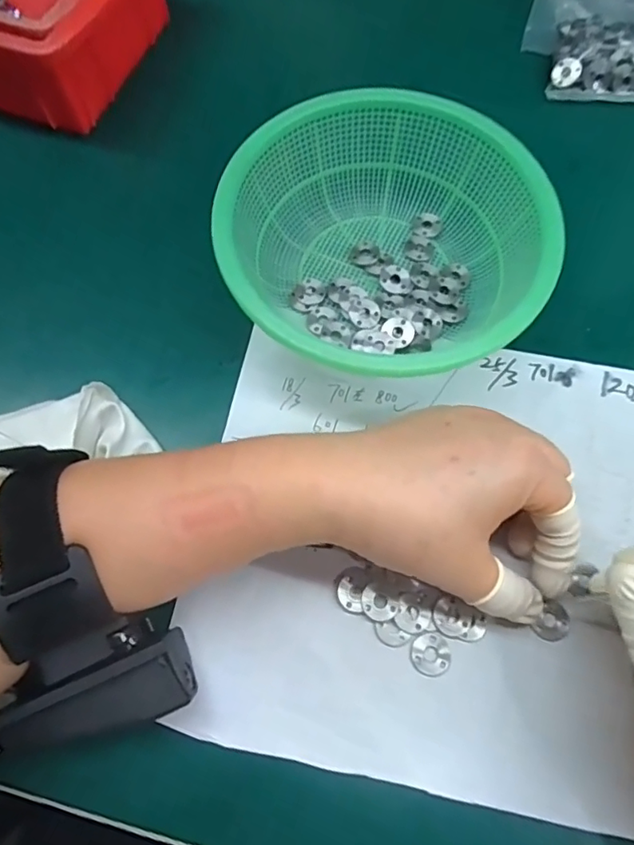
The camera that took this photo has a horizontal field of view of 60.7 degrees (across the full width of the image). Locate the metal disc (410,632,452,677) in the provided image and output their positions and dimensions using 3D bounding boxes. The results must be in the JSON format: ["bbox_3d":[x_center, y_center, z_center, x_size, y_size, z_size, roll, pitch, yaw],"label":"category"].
[{"bbox_3d":[0.050,0.100,0.234,0.017,0.004,0.017,0,70,0],"label":"metal disc"}]

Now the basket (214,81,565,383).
[{"bbox_3d":[0.035,-0.083,0.276,0.157,0.056,0.139,-18,71,-6],"label":"basket"}]

